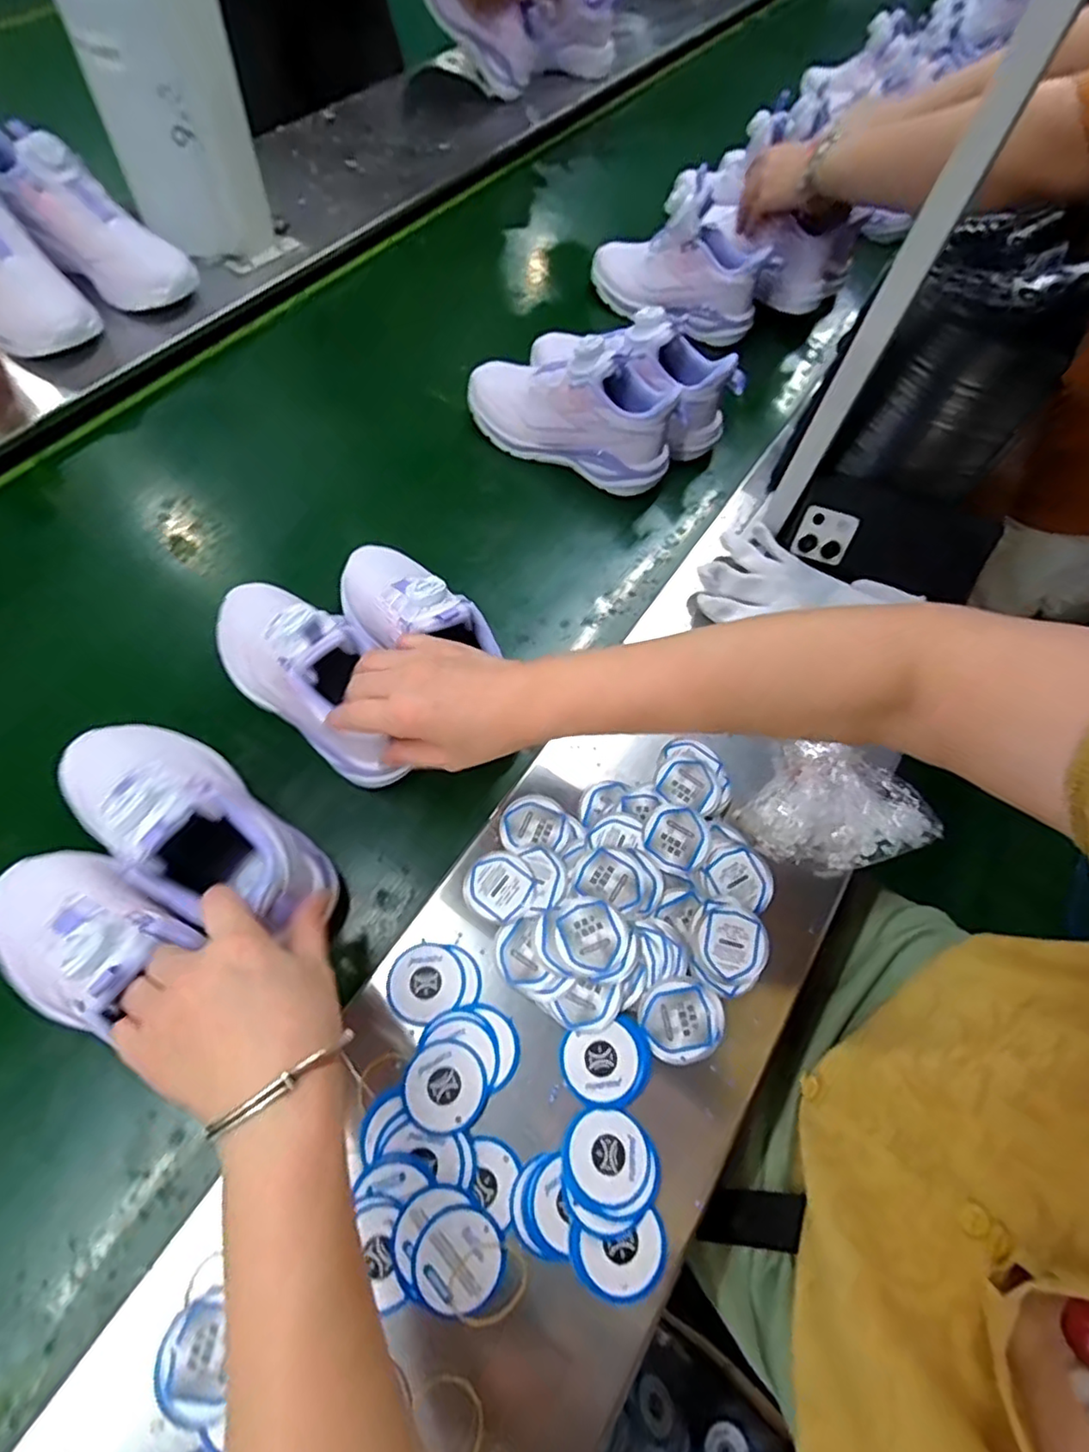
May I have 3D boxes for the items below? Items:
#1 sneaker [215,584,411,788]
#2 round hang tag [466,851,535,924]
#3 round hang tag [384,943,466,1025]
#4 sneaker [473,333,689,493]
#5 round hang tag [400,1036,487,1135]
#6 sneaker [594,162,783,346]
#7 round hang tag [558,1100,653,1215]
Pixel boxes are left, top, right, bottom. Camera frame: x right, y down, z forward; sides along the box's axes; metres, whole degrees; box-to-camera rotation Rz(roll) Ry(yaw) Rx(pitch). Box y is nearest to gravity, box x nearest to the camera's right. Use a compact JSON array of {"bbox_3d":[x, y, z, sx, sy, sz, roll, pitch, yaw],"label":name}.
[{"bbox_3d":[-0.172,-0.051,0.447,0.203,0.094,0.083,39,68,14],"label":"sneaker"},{"bbox_3d":[-0.031,0.109,0.427,0.044,0.004,0.045,1,64,-3],"label":"round hang tag"},{"bbox_3d":[-0.075,0.163,0.396,0.046,0.004,0.046,3,61,-6],"label":"round hang tag"},{"bbox_3d":[0.026,-0.318,0.624,0.219,0.107,0.084,23,63,6],"label":"sneaker"},{"bbox_3d":[-0.058,0.213,0.369,0.048,0.004,0.047,36,63,13],"label":"round hang tag"},{"bbox_3d":[0.166,-0.558,0.756,0.203,0.143,0.104,38,66,13],"label":"sneaker"},{"bbox_3d":[0.035,0.246,0.357,0.049,0.005,0.049,4,51,-5],"label":"round hang tag"}]

